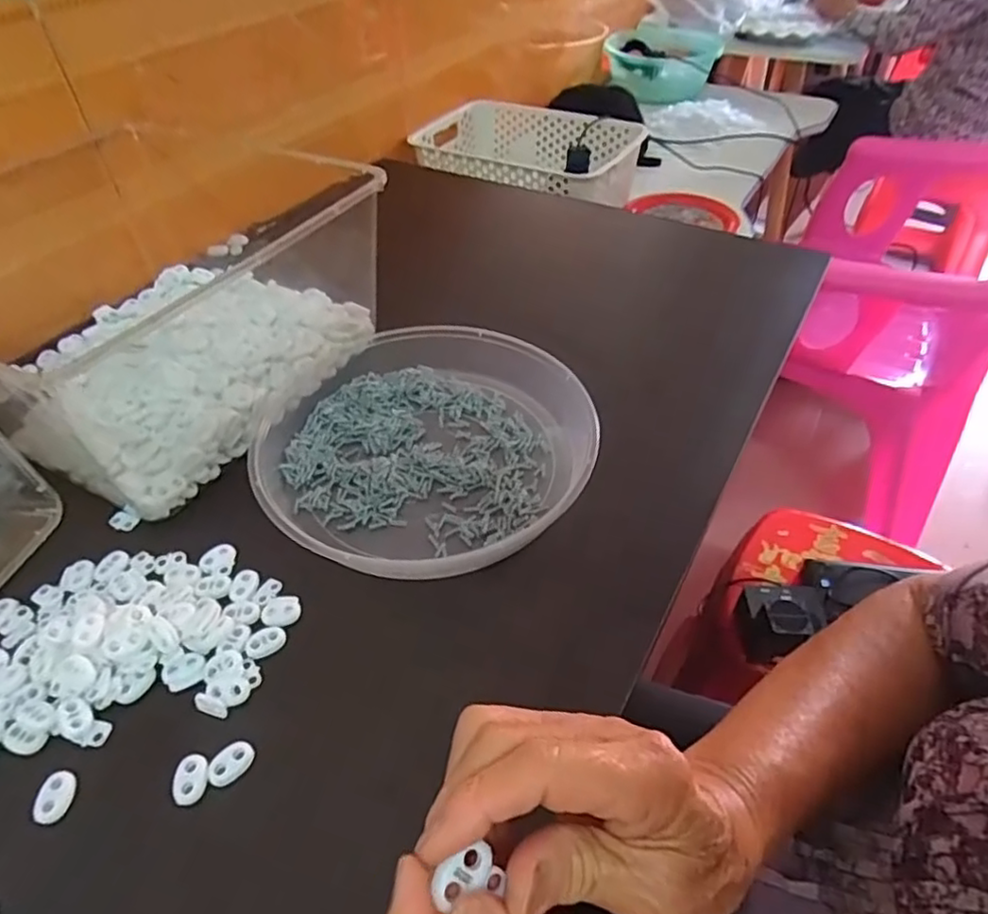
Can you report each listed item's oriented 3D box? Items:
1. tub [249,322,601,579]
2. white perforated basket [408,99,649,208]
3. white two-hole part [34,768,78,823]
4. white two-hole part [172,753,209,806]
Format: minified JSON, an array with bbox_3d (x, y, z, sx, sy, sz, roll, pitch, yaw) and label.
[{"bbox_3d":[-0.051,-0.014,0.457,0.234,0.039,0.229,-1,45,1],"label":"tub"},{"bbox_3d":[0.040,-0.437,0.947,0.319,0.096,0.221,23,50,23],"label":"white perforated basket"},{"bbox_3d":[-0.212,0.164,0.309,0.013,0.005,0.023,-6,45,-4],"label":"white two-hole part"},{"bbox_3d":[-0.149,0.157,0.313,0.015,0.004,0.022,-8,45,-6],"label":"white two-hole part"}]

